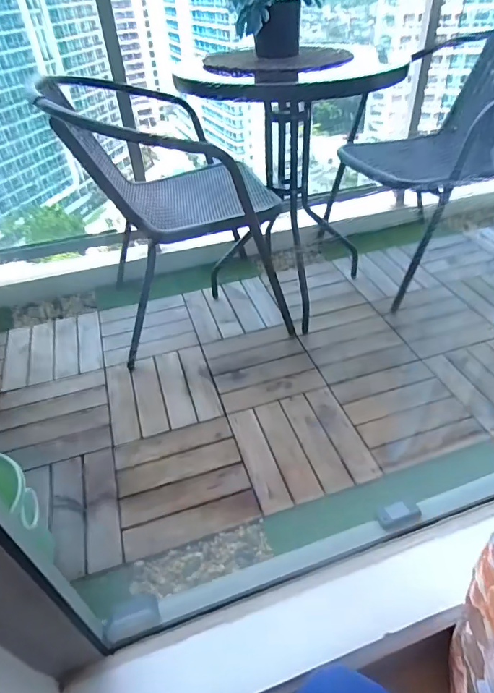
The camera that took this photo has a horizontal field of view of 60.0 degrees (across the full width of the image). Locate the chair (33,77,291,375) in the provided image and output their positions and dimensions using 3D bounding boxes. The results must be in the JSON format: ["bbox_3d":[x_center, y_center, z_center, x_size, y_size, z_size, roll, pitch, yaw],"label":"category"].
[{"bbox_3d":[-0.195,-0.386,1.202,0.493,0.635,0.517,-14,41,-14],"label":"chair"}]

